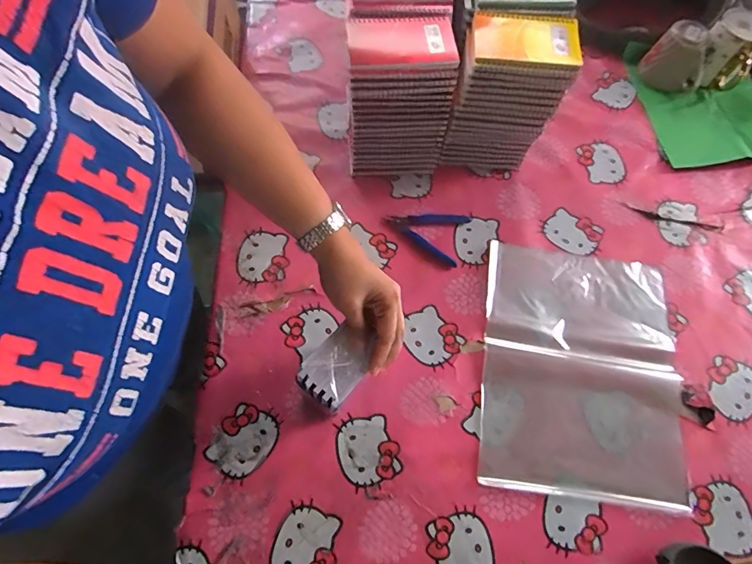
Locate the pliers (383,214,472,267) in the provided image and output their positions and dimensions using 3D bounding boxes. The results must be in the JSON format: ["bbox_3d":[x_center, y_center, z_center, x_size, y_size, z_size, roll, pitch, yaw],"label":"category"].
[{"bbox_3d":[0.087,-0.086,0.673,0.122,0.005,0.083,35,71,12],"label":"pliers"}]

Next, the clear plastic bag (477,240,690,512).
[{"bbox_3d":[0.271,0.107,0.593,0.252,0.008,0.327,8,67,1],"label":"clear plastic bag"}]

